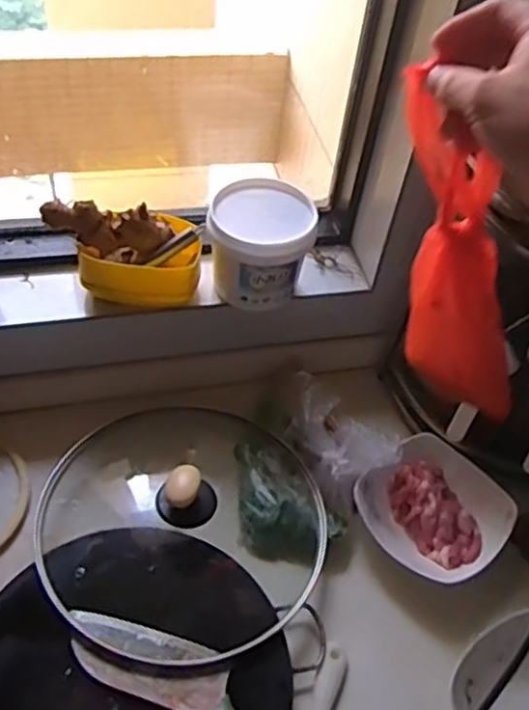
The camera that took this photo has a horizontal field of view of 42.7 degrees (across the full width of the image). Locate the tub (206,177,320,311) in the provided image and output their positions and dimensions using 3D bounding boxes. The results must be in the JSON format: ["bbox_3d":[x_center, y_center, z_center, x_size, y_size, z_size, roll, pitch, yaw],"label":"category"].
[{"bbox_3d":[-0.005,-0.135,0.841,0.125,0.122,0.107,7,49,-1],"label":"tub"}]

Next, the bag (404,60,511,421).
[{"bbox_3d":[0.137,-0.072,0.485,0.040,0.249,0.083,-32,34,-28],"label":"bag"}]

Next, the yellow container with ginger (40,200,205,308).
[{"bbox_3d":[-0.164,-0.116,0.815,0.177,0.123,0.084,-5,51,-10],"label":"yellow container with ginger"}]

